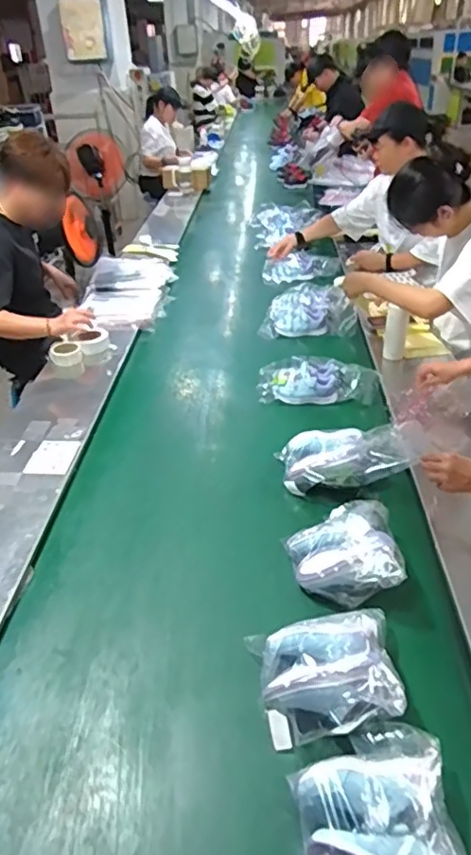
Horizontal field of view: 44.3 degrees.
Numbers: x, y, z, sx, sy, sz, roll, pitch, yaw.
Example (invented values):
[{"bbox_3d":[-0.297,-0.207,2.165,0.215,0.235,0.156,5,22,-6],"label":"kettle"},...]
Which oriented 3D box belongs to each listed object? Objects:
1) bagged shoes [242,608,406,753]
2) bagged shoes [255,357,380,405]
[{"bbox_3d":[0.135,0.366,0.881,0.204,0.086,0.187,-4,34,-1],"label":"bagged shoes"},{"bbox_3d":[0.227,-0.124,1.636,0.338,0.095,0.166,7,35,15],"label":"bagged shoes"}]

